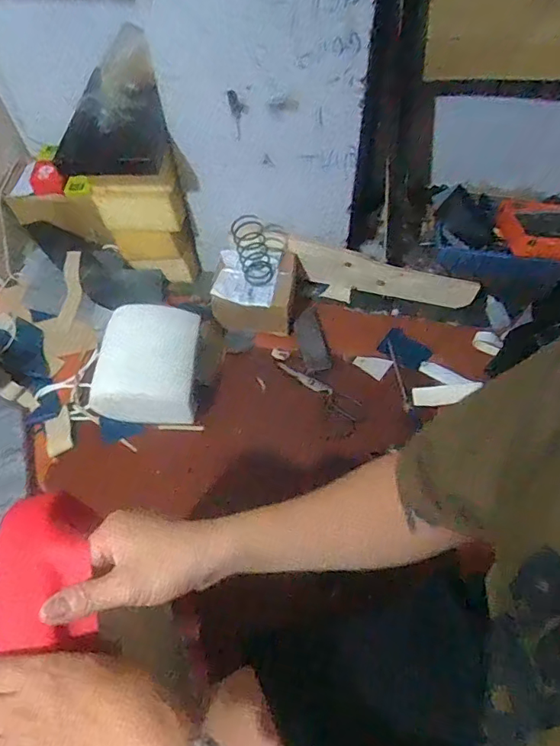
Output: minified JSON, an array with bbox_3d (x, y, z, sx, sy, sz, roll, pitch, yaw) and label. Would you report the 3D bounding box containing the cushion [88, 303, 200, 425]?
[{"bbox_3d":[-0.235,-0.016,0.892,0.167,0.134,0.180,3,58,3],"label":"cushion"}]

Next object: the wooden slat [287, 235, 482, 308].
[{"bbox_3d":[0.200,-0.195,0.989,0.374,0.082,0.021,14,45,0],"label":"wooden slat"}]

